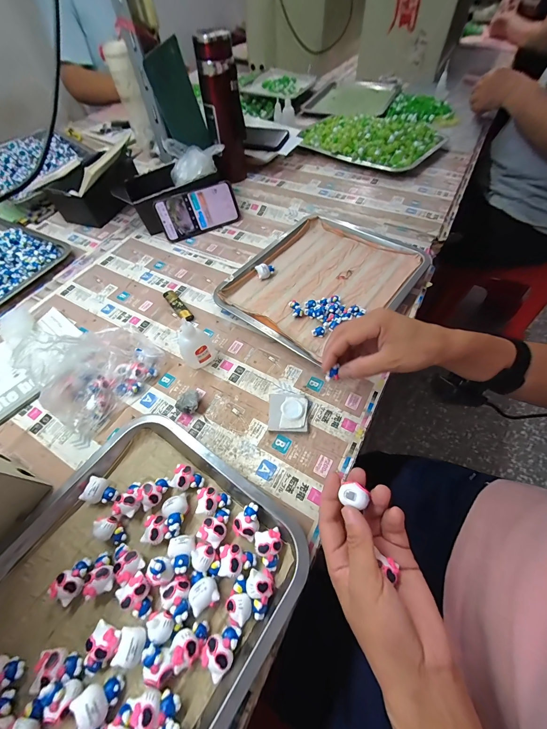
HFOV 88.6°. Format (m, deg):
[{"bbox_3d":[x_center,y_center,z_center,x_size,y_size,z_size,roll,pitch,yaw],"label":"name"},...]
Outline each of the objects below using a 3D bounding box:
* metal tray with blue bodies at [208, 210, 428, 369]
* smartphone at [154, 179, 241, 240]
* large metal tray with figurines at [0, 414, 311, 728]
[{"bbox_3d":[0.073,-0.150,0.495,0.281,0.034,0.302,34,65,21],"label":"metal tray with blue bodies"},{"bbox_3d":[-0.158,-0.324,0.592,0.166,0.075,0.009,-23,27,-11],"label":"smartphone"},{"bbox_3d":[-0.158,0.239,0.250,0.270,0.027,0.358,29,63,19],"label":"large metal tray with figurines"}]

